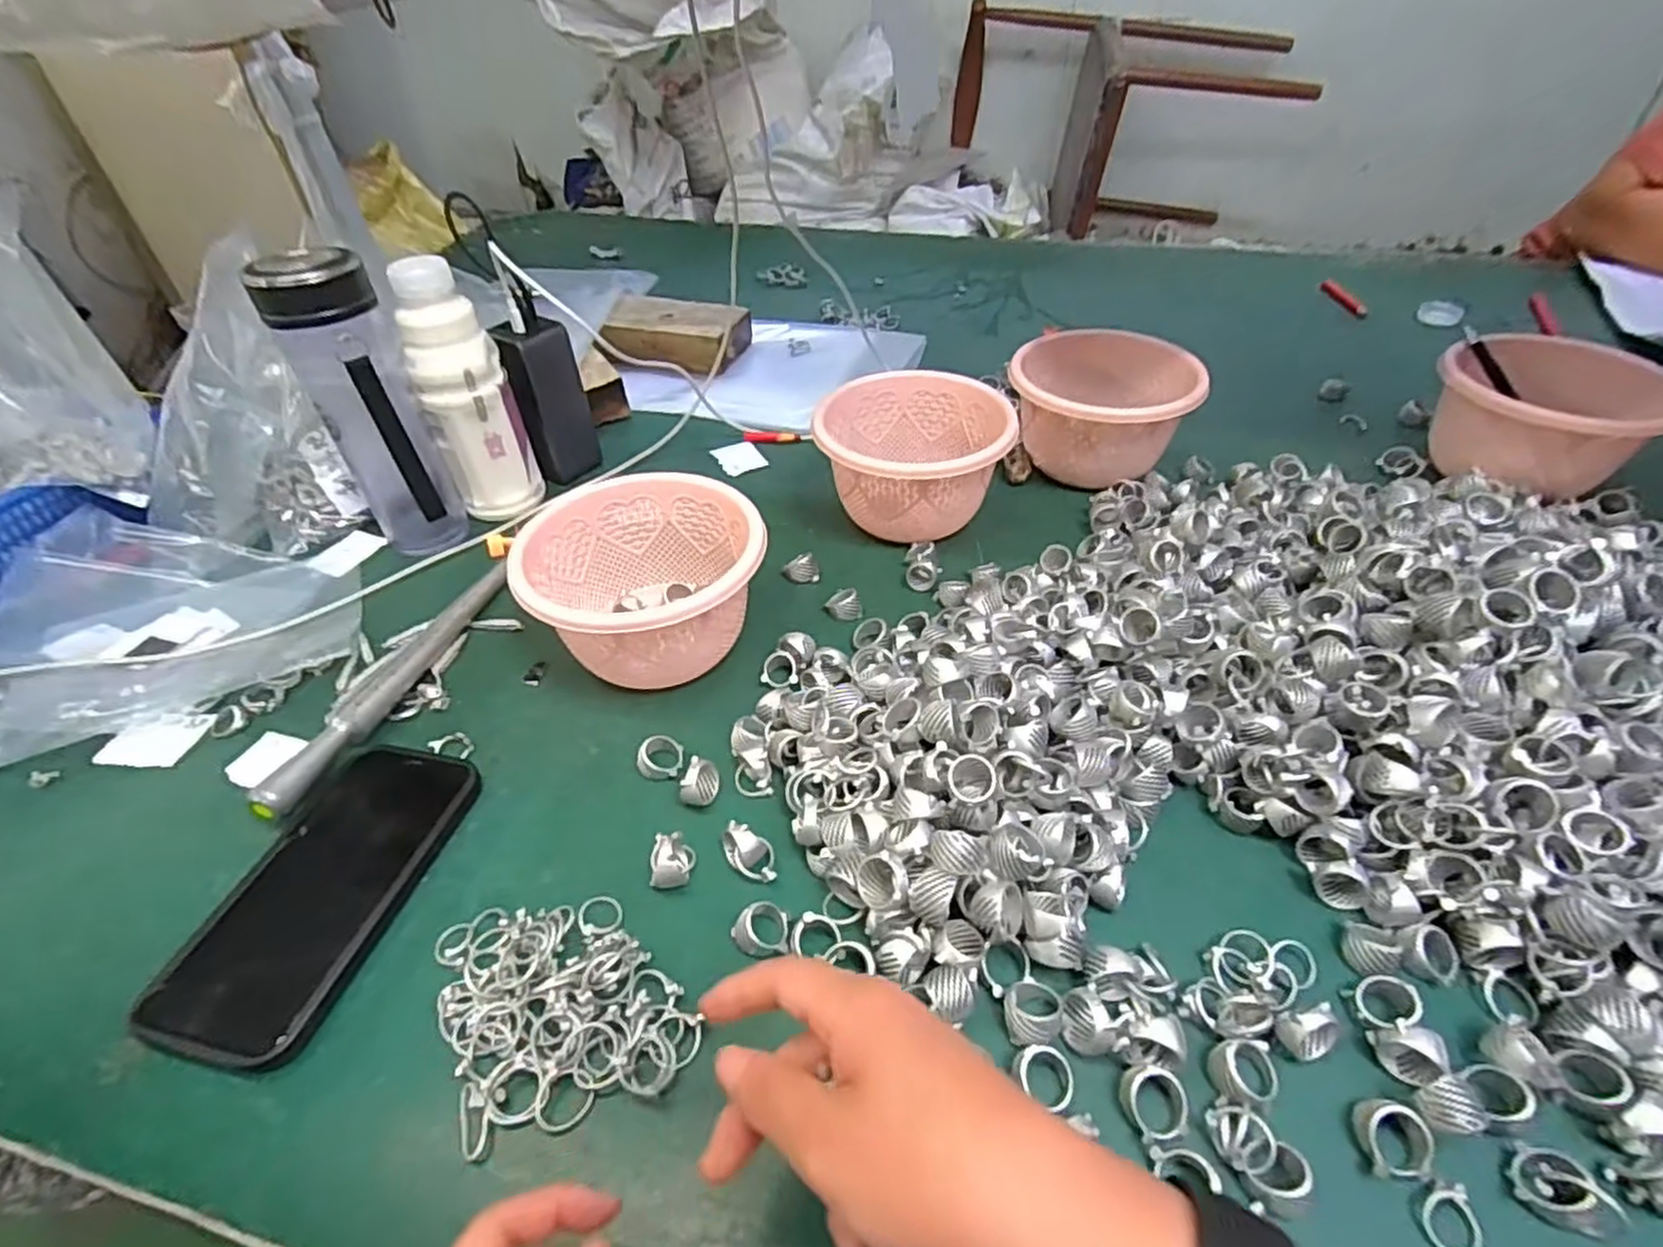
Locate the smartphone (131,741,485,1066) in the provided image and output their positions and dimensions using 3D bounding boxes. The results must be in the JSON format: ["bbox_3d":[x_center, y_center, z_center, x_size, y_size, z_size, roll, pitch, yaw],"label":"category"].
[{"bbox_3d":[-0.251,0.127,0.365,0.081,0.016,0.157,8,43,11],"label":"smartphone"}]

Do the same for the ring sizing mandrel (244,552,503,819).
[{"bbox_3d":[-0.272,0.028,0.472,0.020,0.024,0.227,8,43,11],"label":"ring sizing mandrel"}]

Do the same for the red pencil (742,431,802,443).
[{"bbox_3d":[-0.056,-0.175,0.695,0.053,0.008,0.013,-2,42,0],"label":"red pencil"}]

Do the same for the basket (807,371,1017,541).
[{"bbox_3d":[0.062,-0.131,0.576,0.142,0.076,0.130,-5,43,-3],"label":"basket"}]

